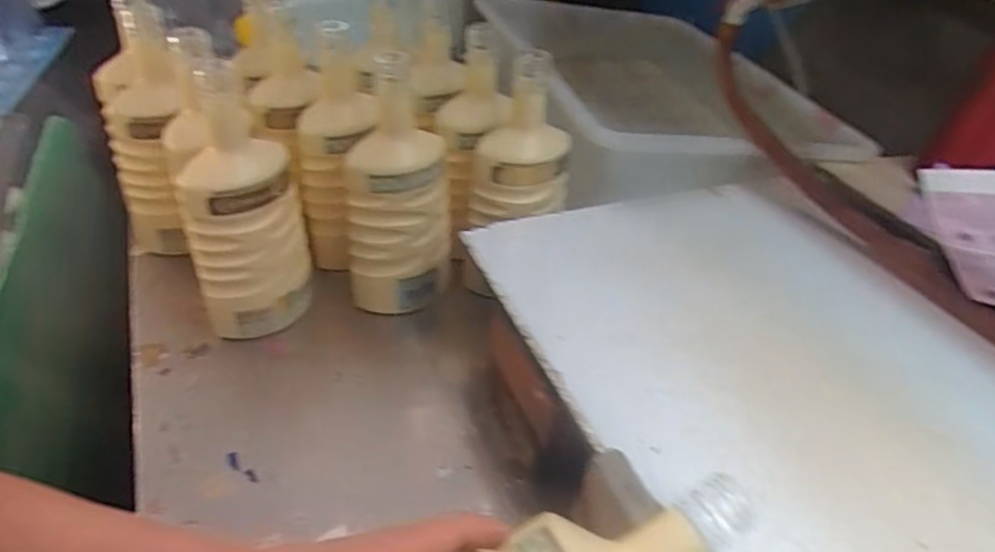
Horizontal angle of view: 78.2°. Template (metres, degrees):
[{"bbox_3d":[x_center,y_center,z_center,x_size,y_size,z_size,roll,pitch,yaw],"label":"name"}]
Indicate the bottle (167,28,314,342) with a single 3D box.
[{"bbox_3d":[-0.231,-0.069,0.545,0.100,0.237,0.103,-15,44,-22],"label":"bottle"}]

